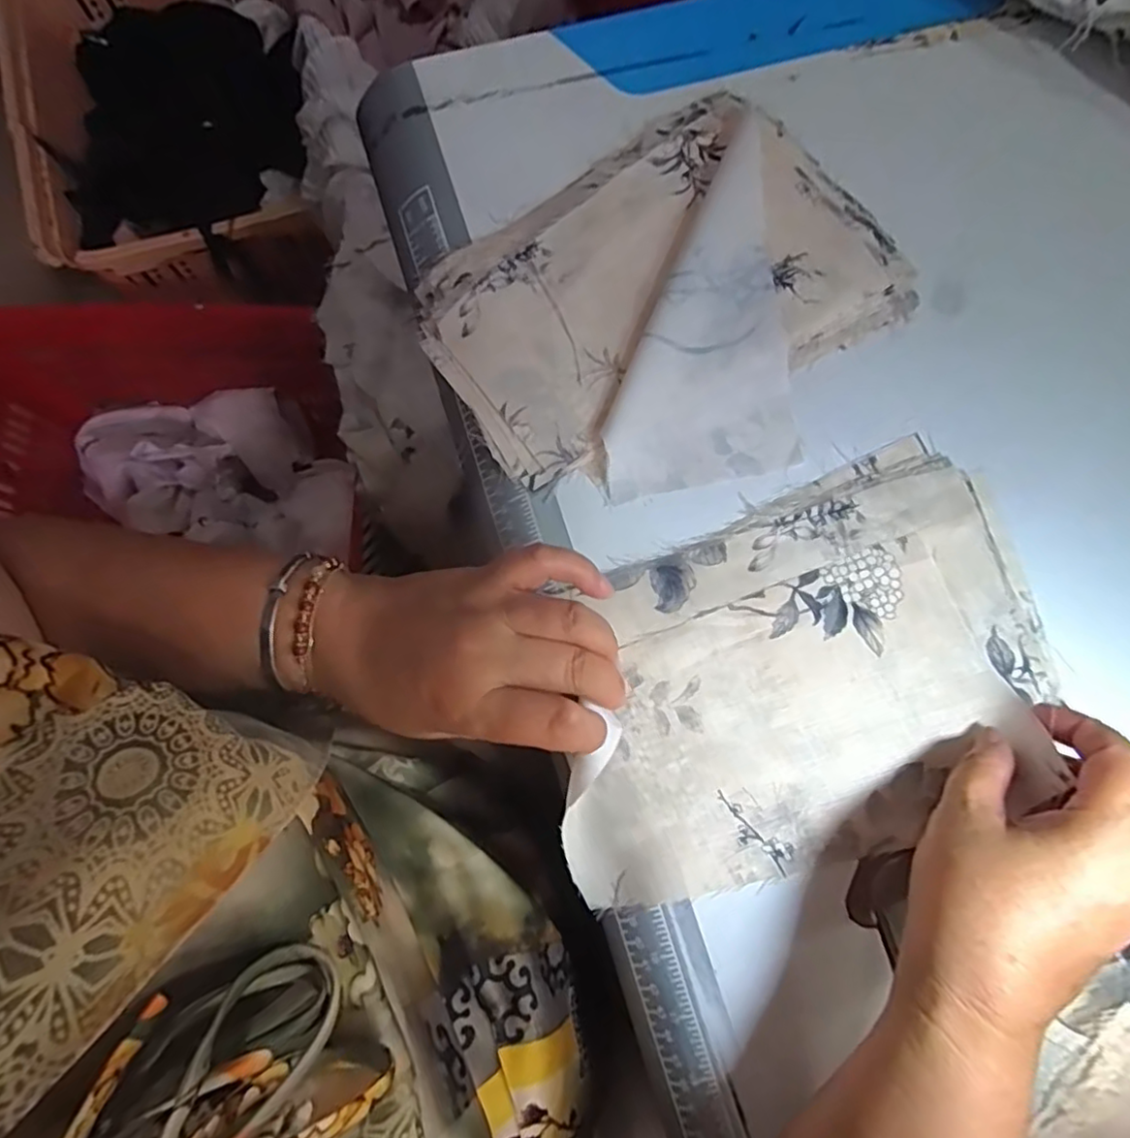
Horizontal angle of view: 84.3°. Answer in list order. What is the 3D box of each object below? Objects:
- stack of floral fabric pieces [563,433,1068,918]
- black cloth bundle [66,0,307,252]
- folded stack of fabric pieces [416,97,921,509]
[{"bbox_3d":[0.112,0.050,0.305,0.259,0.021,0.157,-24,79,-6],"label":"stack of floral fabric pieces"},{"bbox_3d":[-0.604,-0.725,0.971,0.371,0.123,0.386,-18,79,-4],"label":"black cloth bundle"},{"bbox_3d":[0.058,-0.144,0.339,0.244,0.021,0.193,-37,81,-8],"label":"folded stack of fabric pieces"}]

